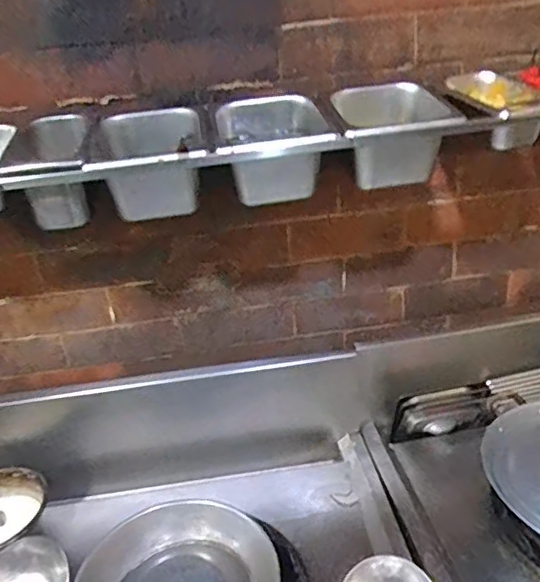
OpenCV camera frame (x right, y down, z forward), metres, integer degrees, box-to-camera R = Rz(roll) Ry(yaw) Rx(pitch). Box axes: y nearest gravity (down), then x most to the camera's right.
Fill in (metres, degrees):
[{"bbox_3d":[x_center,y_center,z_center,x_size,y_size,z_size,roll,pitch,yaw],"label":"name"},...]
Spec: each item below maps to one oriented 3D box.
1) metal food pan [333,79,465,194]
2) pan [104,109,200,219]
[{"bbox_3d":[0.176,-0.215,0.772,0.165,0.108,0.190,-4,26,4],"label":"metal food pan"},{"bbox_3d":[-0.156,-0.169,0.753,0.129,0.115,0.181,-5,26,1],"label":"pan"}]

